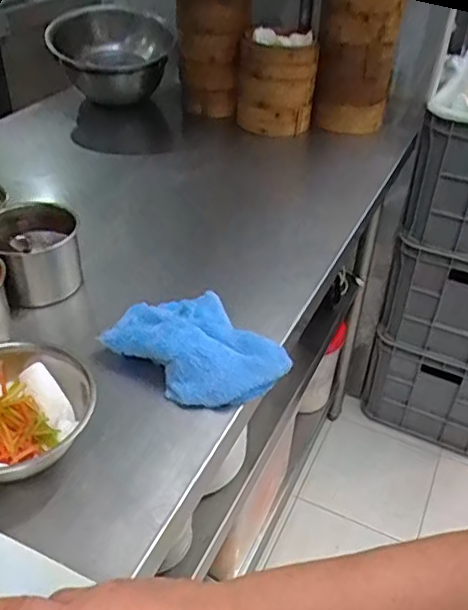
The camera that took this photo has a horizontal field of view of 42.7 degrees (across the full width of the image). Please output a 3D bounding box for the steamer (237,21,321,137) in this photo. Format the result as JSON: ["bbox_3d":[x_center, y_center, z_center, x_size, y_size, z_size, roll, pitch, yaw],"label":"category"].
[{"bbox_3d":[0.072,-0.382,1.029,0.127,0.172,0.107,3,38,2],"label":"steamer"}]

